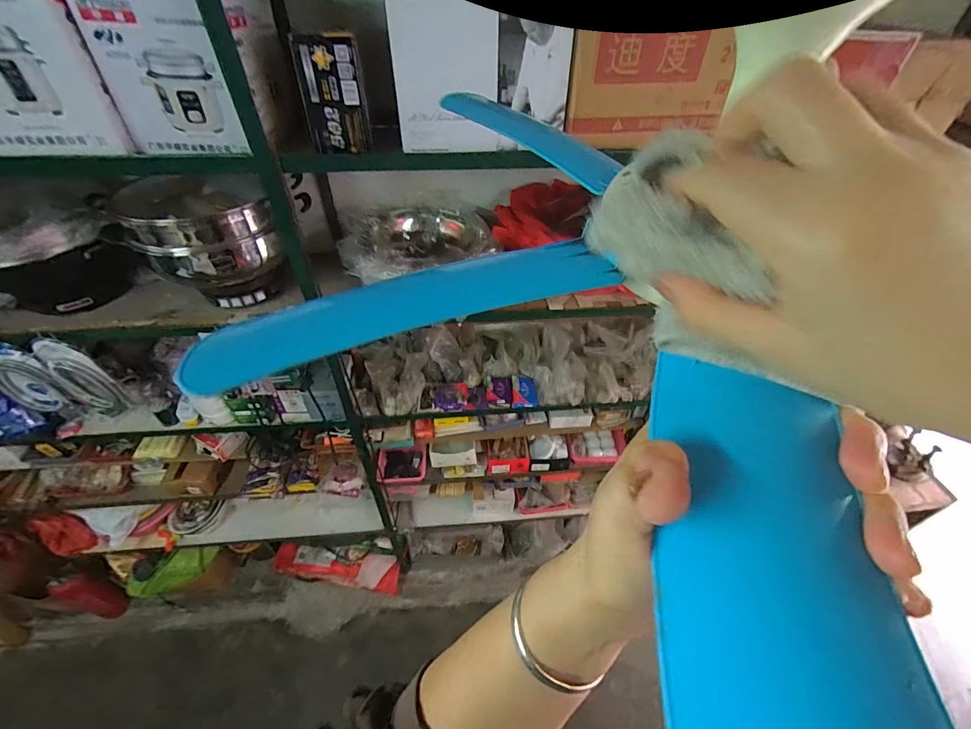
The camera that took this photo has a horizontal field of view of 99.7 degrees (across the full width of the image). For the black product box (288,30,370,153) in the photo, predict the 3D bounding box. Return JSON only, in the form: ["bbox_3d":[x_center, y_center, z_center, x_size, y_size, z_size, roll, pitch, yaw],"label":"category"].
[{"bbox_3d":[-0.302,-0.534,0.818,0.118,0.186,0.068,-11,45,-12],"label":"black product box"}]

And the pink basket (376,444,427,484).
[{"bbox_3d":[-0.319,0.388,1.572,0.183,0.119,0.088,-5,44,-6],"label":"pink basket"}]

